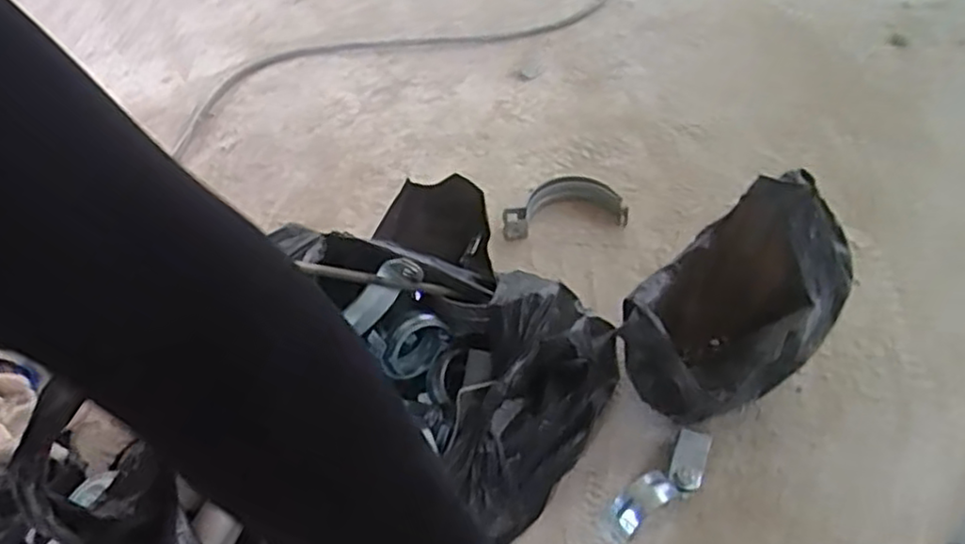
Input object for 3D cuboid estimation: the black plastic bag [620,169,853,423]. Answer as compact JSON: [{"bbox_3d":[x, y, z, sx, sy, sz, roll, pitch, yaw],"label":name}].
[{"bbox_3d":[0.182,0.032,0.540,0.145,0.187,0.104,-32,53,-19],"label":"black plastic bag"}]

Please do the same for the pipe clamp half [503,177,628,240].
[{"bbox_3d":[0.081,-0.069,0.726,0.122,0.023,0.061,-6,48,-2],"label":"pipe clamp half"}]

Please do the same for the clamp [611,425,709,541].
[{"bbox_3d":[0.135,0.156,0.526,0.094,0.033,0.033,-36,56,-25],"label":"clamp"}]

